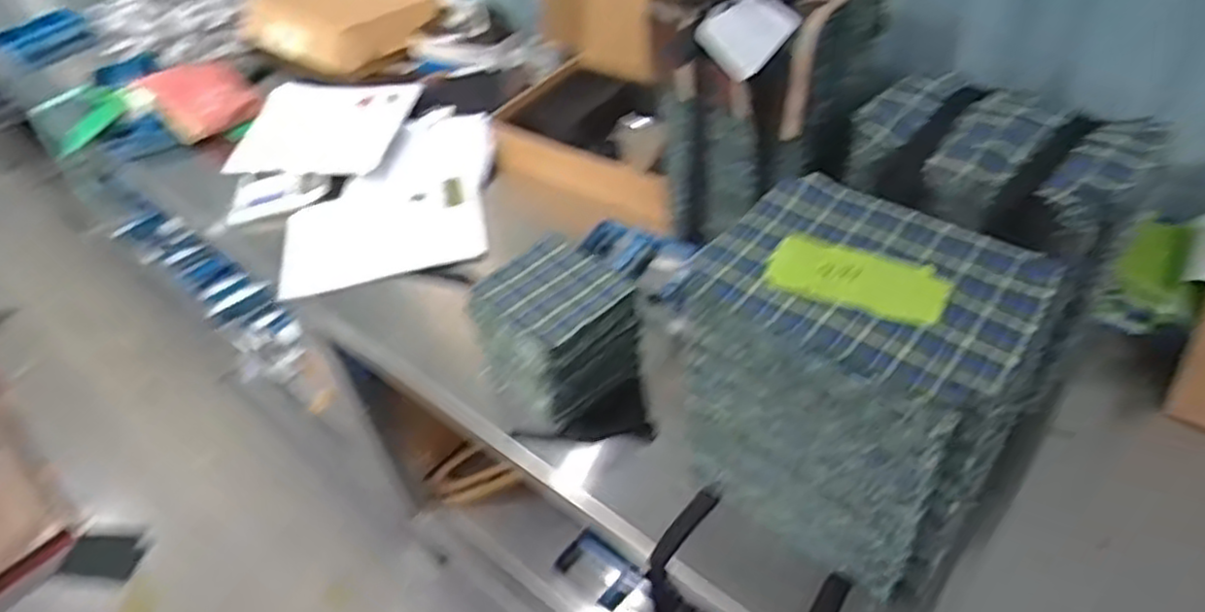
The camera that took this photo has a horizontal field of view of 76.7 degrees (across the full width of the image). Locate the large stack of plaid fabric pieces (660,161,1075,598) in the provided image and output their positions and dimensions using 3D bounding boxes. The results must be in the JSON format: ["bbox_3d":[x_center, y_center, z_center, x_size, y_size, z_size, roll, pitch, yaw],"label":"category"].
[{"bbox_3d":[0.228,0.064,0.698,0.253,0.250,0.198,30,54,33],"label":"large stack of plaid fabric pieces"}]

